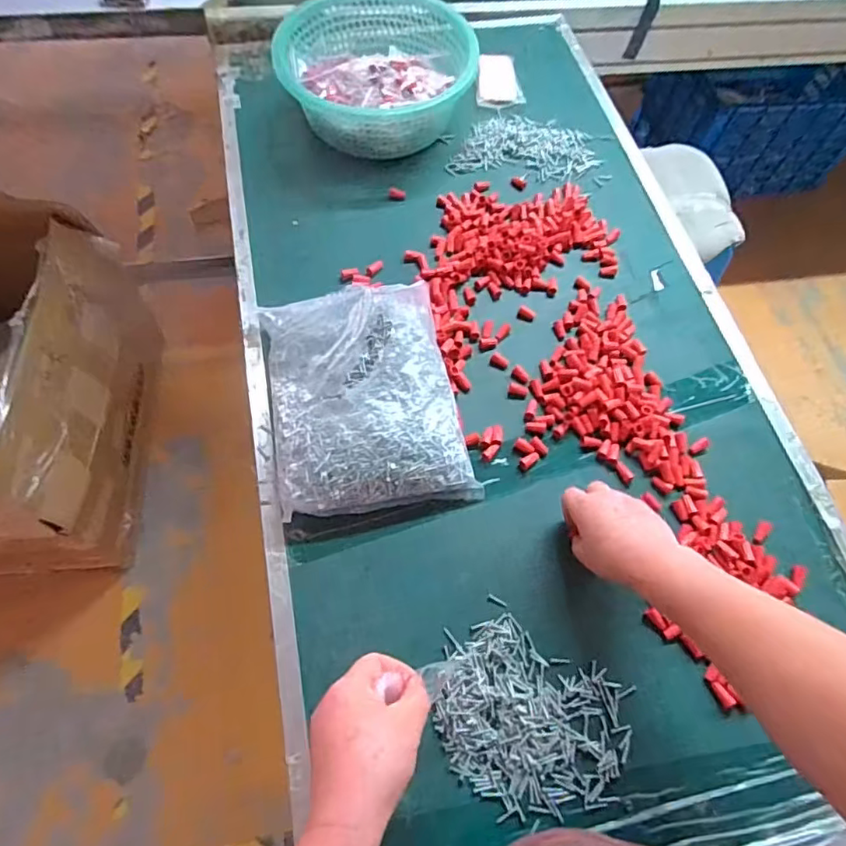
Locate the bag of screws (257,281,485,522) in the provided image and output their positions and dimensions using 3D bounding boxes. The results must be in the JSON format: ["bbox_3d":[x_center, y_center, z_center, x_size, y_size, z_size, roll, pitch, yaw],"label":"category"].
[{"bbox_3d":[-0.066,-0.036,0.608,0.200,0.077,0.255,-9,65,-8],"label":"bag of screws"}]

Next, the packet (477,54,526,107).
[{"bbox_3d":[0.120,-0.542,0.887,0.073,0.019,0.101,-2,64,-5],"label":"packet"}]

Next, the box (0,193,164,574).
[{"bbox_3d":[-0.847,-0.100,1.155,0.436,0.414,0.714,-1,65,-4],"label":"box"}]

